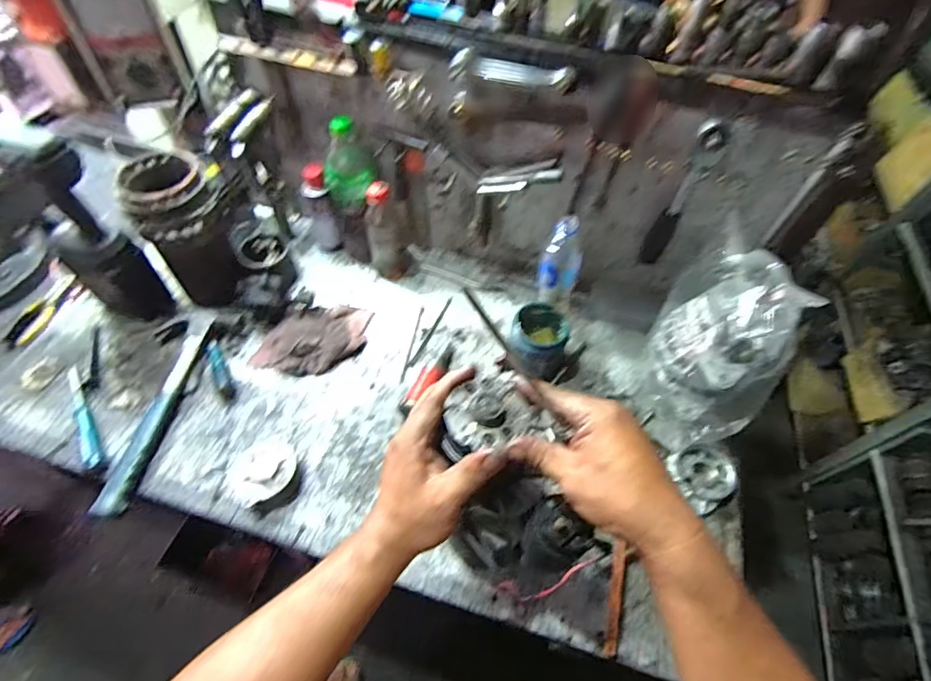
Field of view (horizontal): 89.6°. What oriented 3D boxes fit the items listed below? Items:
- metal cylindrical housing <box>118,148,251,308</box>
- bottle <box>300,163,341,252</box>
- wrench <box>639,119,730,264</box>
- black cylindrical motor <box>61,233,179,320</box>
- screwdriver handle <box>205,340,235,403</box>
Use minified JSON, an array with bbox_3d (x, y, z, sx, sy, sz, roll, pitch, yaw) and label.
[{"bbox_3d":[-0.442,-0.170,0.788,0.127,0.253,0.130,2,55,-3],"label":"metal cylindrical housing"},{"bbox_3d":[-0.267,-0.237,0.861,0.048,0.171,0.059,-17,58,-16],"label":"bottle"},{"bbox_3d":[0.307,-0.198,0.684,0.035,0.243,0.034,29,58,15],"label":"wrench"},{"bbox_3d":[-0.580,-0.108,0.784,0.082,0.176,0.086,2,55,-3],"label":"black cylindrical motor"},{"bbox_3d":[-0.394,0.048,0.751,0.023,0.017,0.110,-24,60,-20],"label":"screwdriver handle"}]

